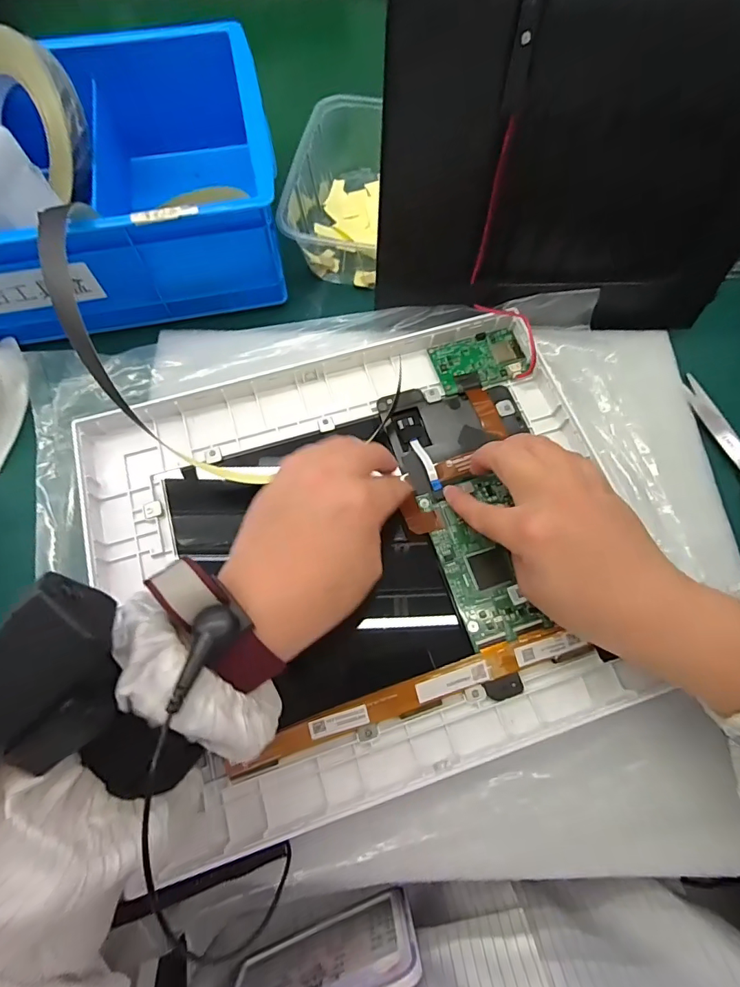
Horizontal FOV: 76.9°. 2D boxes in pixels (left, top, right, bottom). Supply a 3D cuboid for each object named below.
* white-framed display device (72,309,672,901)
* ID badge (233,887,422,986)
[{"bbox_3d":[-0.005,0.026,0.274,0.298,0.023,0.256,-16,69,-8],"label":"white-framed display device"},{"bbox_3d":[-0.023,0.223,0.218,0.091,0.071,0.012,-18,70,-7],"label":"ID badge"}]

